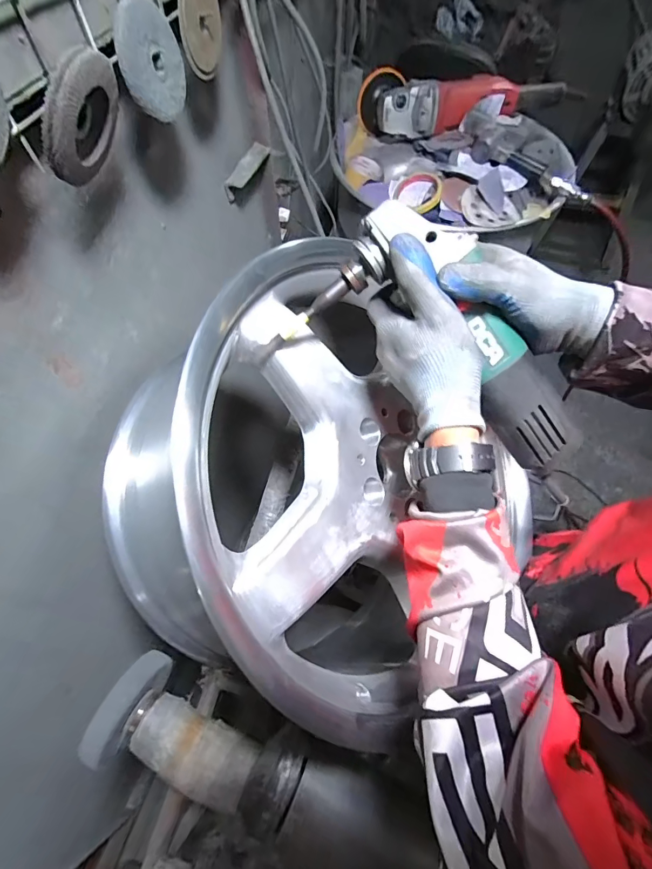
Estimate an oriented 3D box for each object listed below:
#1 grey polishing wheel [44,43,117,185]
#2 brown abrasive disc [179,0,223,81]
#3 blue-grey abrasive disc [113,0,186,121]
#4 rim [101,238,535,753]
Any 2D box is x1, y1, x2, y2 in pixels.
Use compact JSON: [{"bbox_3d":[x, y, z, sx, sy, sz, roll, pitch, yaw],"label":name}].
[{"bbox_3d":[-0.202,-0.264,0.321,0.020,0.084,0.094,24,59,-13],"label":"grey polishing wheel"},{"bbox_3d":[-0.136,-0.451,0.424,0.013,0.079,0.085,14,64,4],"label":"brown abrasive disc"},{"bbox_3d":[-0.165,-0.357,0.370,0.009,0.086,0.078,14,18,20],"label":"blue-grey abrasive disc"},{"bbox_3d":[0.021,0.058,0.486,0.485,0.210,0.485,48,52,-21],"label":"rim"}]

